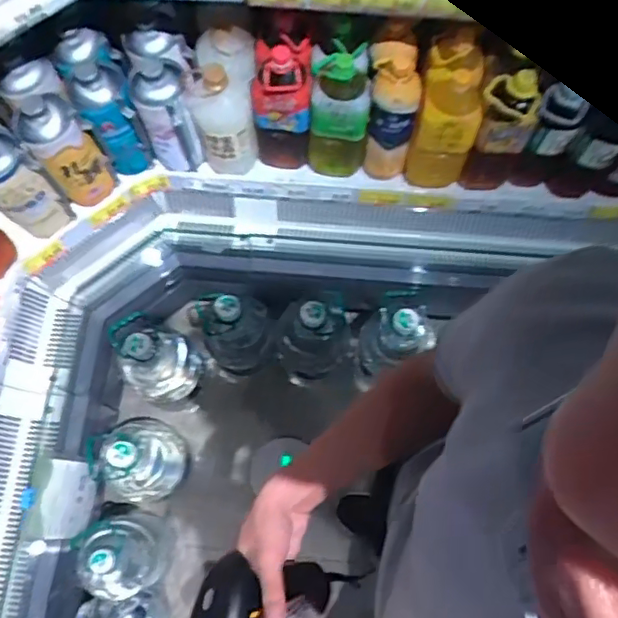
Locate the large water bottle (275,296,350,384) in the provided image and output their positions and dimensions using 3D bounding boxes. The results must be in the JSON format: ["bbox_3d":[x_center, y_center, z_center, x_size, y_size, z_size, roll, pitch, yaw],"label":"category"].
[{"bbox_3d":[0.011,0.067,1.406,0.155,0.379,0.150,16,72,6],"label":"large water bottle"}]

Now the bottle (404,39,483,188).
[{"bbox_3d":[0.268,-0.367,1.195,0.119,0.348,0.115,0,71,0],"label":"bottle"}]

